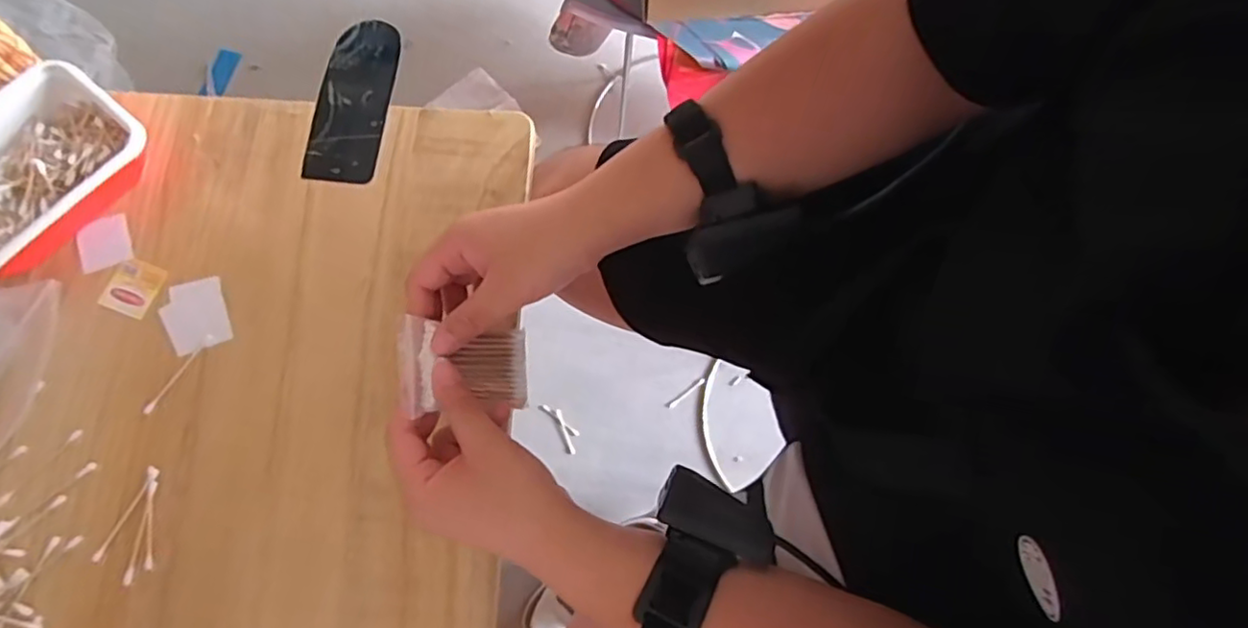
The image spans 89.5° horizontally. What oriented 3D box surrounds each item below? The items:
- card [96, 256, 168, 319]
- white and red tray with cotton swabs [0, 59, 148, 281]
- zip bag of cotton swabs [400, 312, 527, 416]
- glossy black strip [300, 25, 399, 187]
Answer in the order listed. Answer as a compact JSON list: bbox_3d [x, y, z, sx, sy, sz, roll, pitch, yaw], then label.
[{"bbox_3d":[-0.385,-0.021,0.495,0.036,0.004,0.042,21,72,-2],"label":"card"},{"bbox_3d":[-0.461,-0.109,0.490,0.115,0.045,0.167,38,78,8],"label":"white and red tray with cotton swabs"},{"bbox_3d":[-0.103,0.035,0.417,0.084,0.009,0.056,4,72,-31],"label":"zip bag of cotton swabs"},{"bbox_3d":[-0.231,-0.186,0.541,0.059,0.006,0.157,7,76,0],"label":"glossy black strip"}]

